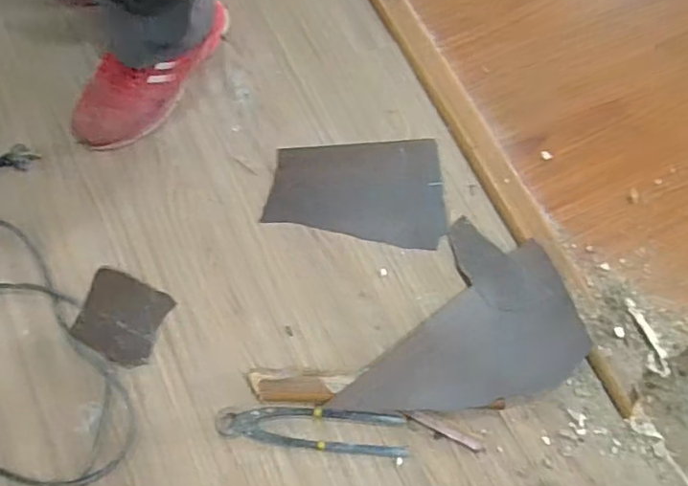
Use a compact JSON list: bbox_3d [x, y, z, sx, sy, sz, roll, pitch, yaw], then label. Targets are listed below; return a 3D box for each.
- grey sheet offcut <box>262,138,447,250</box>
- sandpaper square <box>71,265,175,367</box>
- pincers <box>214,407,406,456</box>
[{"bbox_3d":[0.022,-0.079,0.772,0.235,0.005,0.153,7,71,1],"label":"grey sheet offcut"},{"bbox_3d":[-0.282,0.095,0.706,0.105,0.007,0.101,19,72,5],"label":"sandpaper square"},{"bbox_3d":[-0.037,0.222,0.665,0.225,0.013,0.048,5,71,0],"label":"pincers"}]

